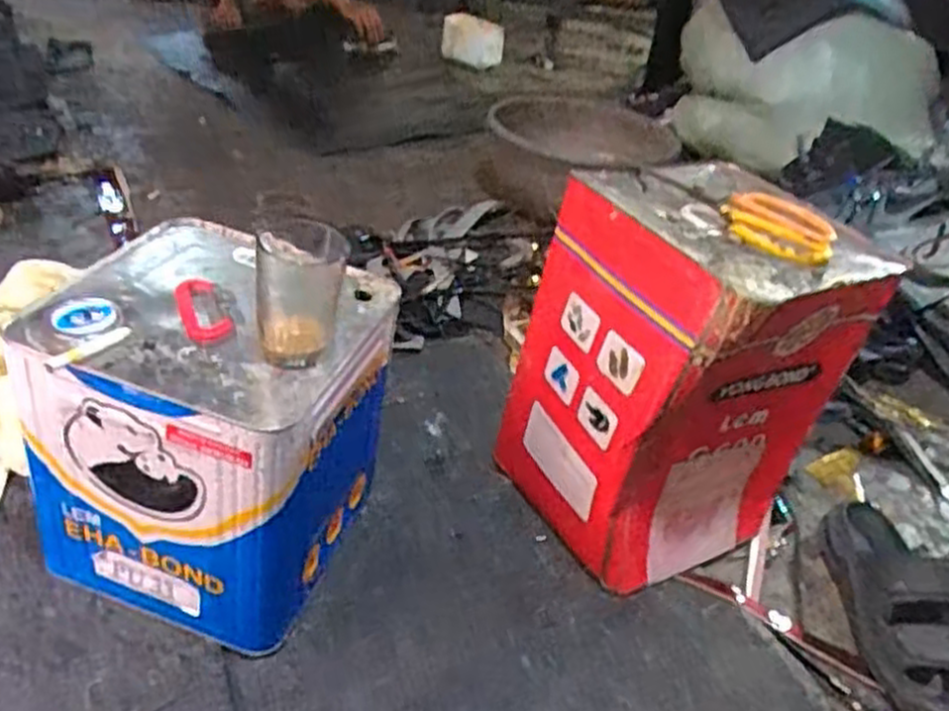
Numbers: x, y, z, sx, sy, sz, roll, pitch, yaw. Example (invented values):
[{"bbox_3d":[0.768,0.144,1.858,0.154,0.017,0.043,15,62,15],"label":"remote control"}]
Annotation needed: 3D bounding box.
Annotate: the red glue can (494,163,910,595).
[{"bbox_3d":[0.195,0.025,0.781,0.249,0.348,0.225,-14,39,-28],"label":"red glue can"}]

